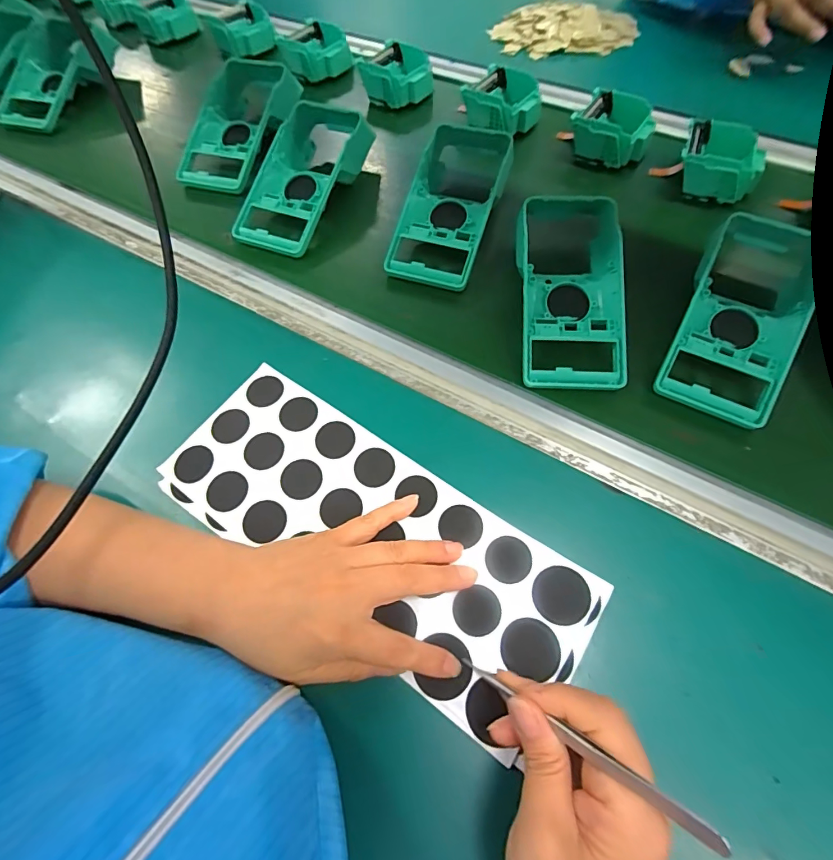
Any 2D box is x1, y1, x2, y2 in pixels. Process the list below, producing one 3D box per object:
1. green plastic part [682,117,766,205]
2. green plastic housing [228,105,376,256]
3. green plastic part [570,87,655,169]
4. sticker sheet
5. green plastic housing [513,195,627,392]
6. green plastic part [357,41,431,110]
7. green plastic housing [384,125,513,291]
[{"bbox_3d":[0.310,-0.272,0.444,0.079,0.044,0.070,23,66,13],"label":"green plastic part"},{"bbox_3d":[-0.112,-0.277,0.463,0.092,0.051,0.205,21,65,12],"label":"green plastic housing"},{"bbox_3d":[0.215,-0.328,0.482,0.082,0.037,0.083,28,67,15],"label":"green plastic part"},{"bbox_3d":[-0.035,0.066,0.300,0.303,0.008,0.120,29,67,16],"label":"sticker sheet"},{"bbox_3d":[0.129,-0.125,0.370,0.084,0.052,0.184,1,63,2],"label":"green plastic housing"},{"bbox_3d":[-0.026,-0.453,0.561,0.085,0.033,0.087,-29,65,-12],"label":"green plastic part"},{"bbox_3d":[0.035,-0.224,0.429,0.088,0.049,0.185,17,65,10],"label":"green plastic housing"}]

